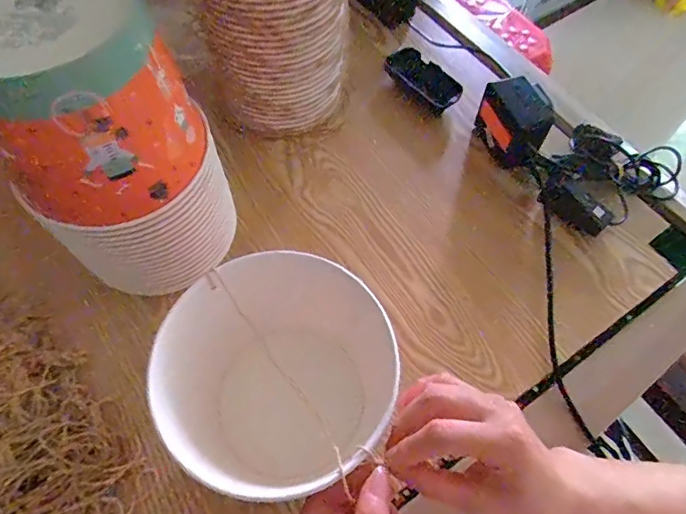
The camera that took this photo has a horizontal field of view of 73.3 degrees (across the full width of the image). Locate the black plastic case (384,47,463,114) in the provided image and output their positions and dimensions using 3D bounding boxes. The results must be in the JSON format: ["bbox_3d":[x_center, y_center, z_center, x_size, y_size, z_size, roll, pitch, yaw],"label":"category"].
[{"bbox_3d":[0.105,-0.232,0.606,0.051,0.024,0.110,-37,69,-19],"label":"black plastic case"}]

